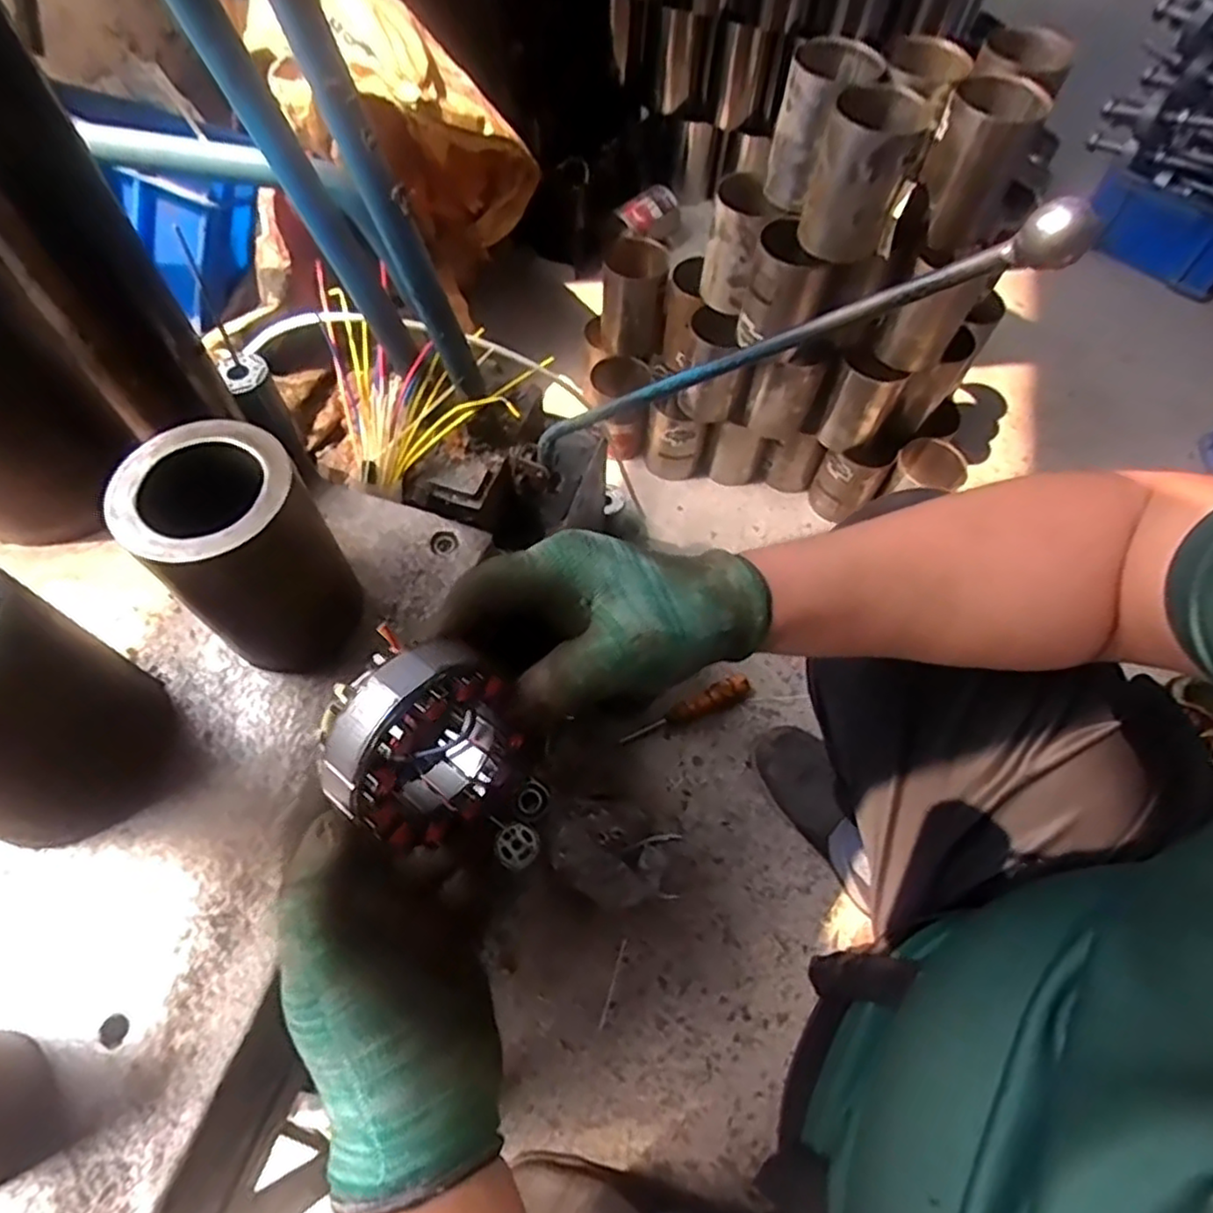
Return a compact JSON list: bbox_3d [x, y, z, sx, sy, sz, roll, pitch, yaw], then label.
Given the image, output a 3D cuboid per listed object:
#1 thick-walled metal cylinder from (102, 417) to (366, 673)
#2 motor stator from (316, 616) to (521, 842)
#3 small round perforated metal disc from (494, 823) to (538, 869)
[{"bbox_3d":[-0.202,-0.027,0.402,0.089,0.128,0.086,1,61,-2],"label":"thick-walled metal cylinder"},{"bbox_3d":[-0.078,0.060,0.298,0.052,0.085,0.072,32,65,14],"label":"motor stator"},{"bbox_3d":[-0.106,0.282,0.819,0.047,0.012,0.048,1,61,-2],"label":"small round perforated metal disc"}]

